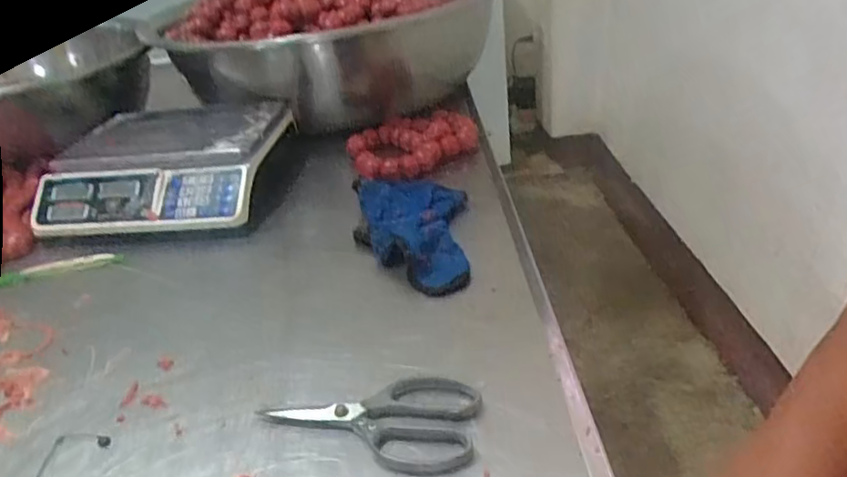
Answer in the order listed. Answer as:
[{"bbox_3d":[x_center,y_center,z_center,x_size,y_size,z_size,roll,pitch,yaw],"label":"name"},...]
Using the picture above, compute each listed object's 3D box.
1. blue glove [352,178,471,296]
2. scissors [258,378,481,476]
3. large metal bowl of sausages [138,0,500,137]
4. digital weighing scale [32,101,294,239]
[{"bbox_3d":[-0.018,-0.023,0.838,0.153,0.044,0.280,-6,31,1],"label":"blue glove"},{"bbox_3d":[-0.050,0.165,0.573,0.194,0.009,0.106,-2,32,8],"label":"scissors"},{"bbox_3d":[-0.128,-0.433,1.304,0.532,0.271,0.635,1,32,13],"label":"large metal bowl of sausages"},{"bbox_3d":[-0.394,-0.112,1.013,0.333,0.121,0.333,-8,31,-2],"label":"digital weighing scale"}]

